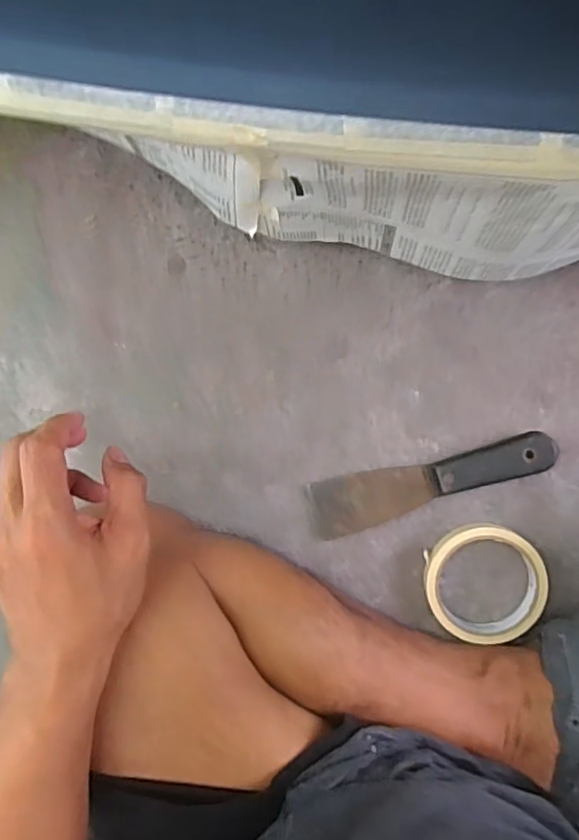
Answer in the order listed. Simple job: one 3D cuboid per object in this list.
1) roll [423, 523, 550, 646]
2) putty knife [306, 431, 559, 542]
[{"bbox_3d":[0.158,0.131,0.480,0.094,0.021,0.092,0,92,5],"label":"roll"},{"bbox_3d":[0.115,0.052,0.486,0.198,0.020,0.047,-16,90,5],"label":"putty knife"}]

